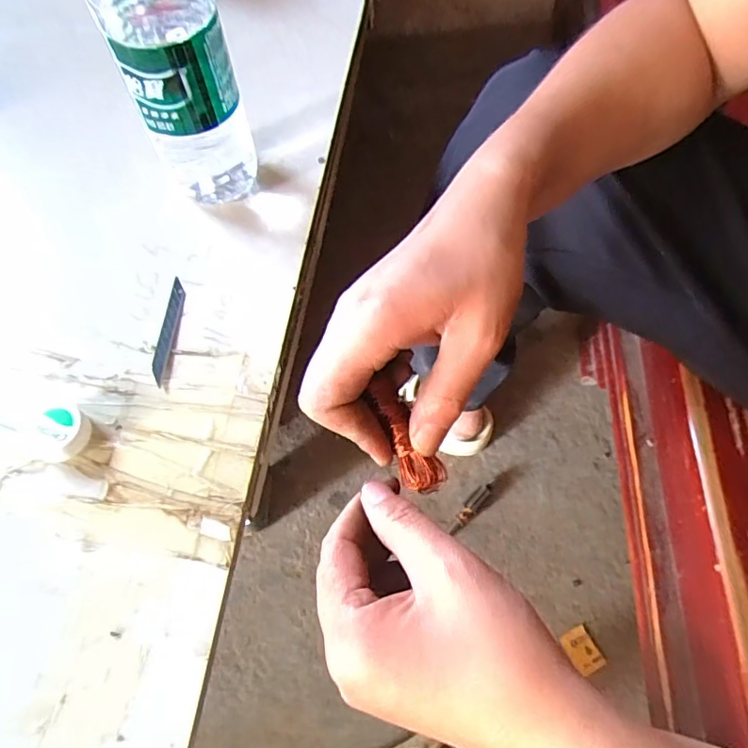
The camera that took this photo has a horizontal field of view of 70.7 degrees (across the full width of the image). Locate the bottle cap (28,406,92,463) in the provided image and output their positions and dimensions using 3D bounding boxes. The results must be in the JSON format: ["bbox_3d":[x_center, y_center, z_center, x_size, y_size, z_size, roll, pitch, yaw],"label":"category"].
[{"bbox_3d":[-0.176,0.033,0.295,0.030,0.015,0.030,1,64,-1],"label":"bottle cap"}]

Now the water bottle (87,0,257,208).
[{"bbox_3d":[-0.118,-0.202,0.298,0.071,0.222,0.070,-16,66,-9],"label":"water bottle"}]

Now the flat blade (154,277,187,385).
[{"bbox_3d":[-0.130,-0.029,0.334,0.009,0.004,0.075,3,64,0],"label":"flat blade"}]

